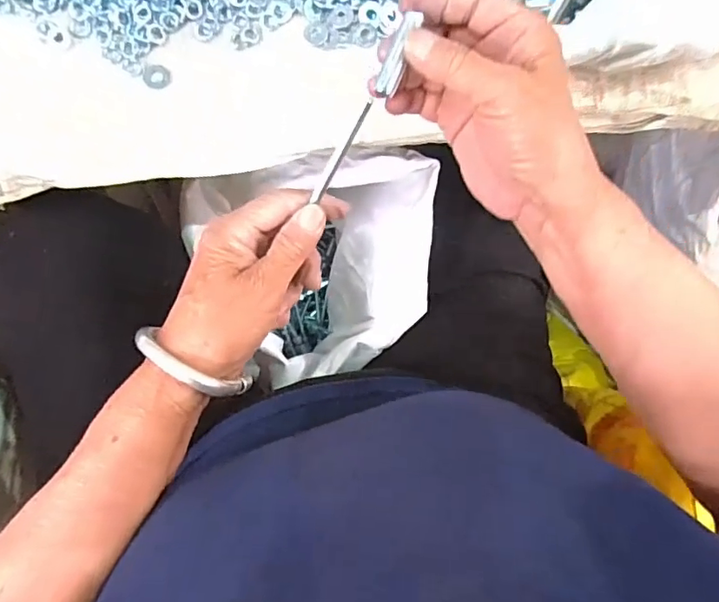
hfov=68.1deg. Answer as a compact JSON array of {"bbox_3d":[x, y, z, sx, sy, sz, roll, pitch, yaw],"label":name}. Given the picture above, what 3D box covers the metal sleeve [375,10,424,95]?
[{"bbox_3d":[0.020,-0.130,0.282,0.011,0.007,0.040,18,101,-5],"label":"metal sleeve"}]

